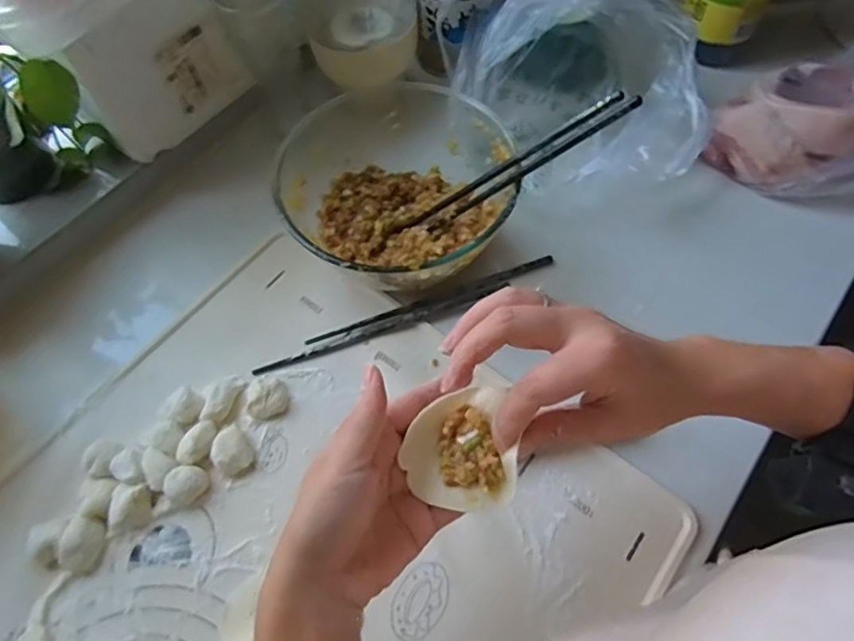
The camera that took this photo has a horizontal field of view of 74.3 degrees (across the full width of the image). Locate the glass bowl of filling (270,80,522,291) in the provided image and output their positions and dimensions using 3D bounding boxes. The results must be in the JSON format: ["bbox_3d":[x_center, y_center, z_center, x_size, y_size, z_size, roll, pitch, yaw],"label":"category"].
[{"bbox_3d":[-0.022,-0.101,0.501,0.190,0.094,0.188,-1,62,2],"label":"glass bowl of filling"}]

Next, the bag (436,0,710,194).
[{"bbox_3d":[0.151,-0.245,0.557,0.176,0.122,0.265,-30,65,-13],"label":"bag"}]

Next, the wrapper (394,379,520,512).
[{"bbox_3d":[0.018,0.070,0.313,0.058,0.026,0.066,-5,62,-1],"label":"wrapper"}]

